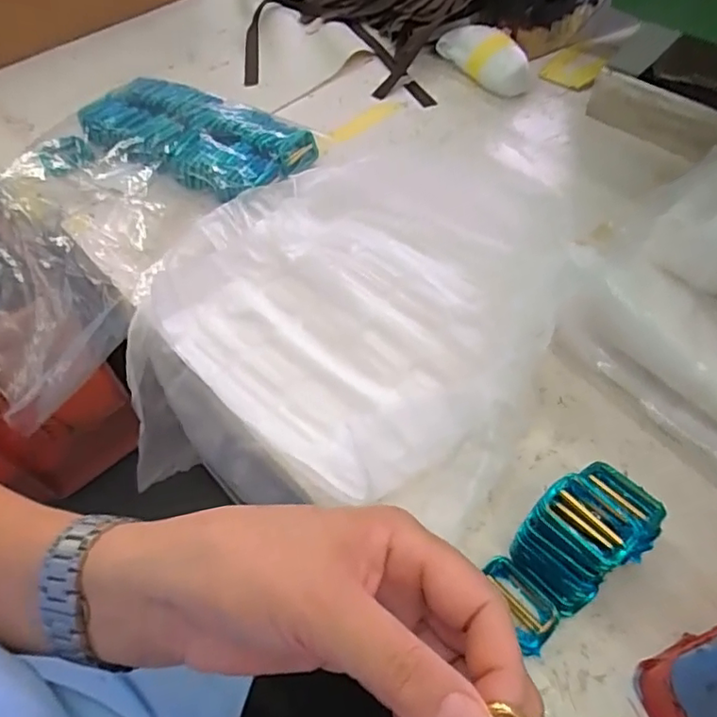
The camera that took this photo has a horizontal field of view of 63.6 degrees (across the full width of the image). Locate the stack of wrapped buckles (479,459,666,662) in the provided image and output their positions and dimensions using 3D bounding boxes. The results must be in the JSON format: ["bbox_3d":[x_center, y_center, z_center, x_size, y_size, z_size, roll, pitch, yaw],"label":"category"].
[{"bbox_3d":[0.113,0.096,0.301,0.094,0.053,0.050,-31,58,-18],"label":"stack of wrapped buckles"}]

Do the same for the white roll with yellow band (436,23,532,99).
[{"bbox_3d":[0.136,-0.325,0.625,0.052,0.039,0.115,-25,56,-14],"label":"white roll with yellow band"}]

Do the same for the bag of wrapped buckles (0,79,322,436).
[{"bbox_3d":[-0.228,-0.127,0.523,0.225,0.064,0.349,34,74,18],"label":"bag of wrapped buckles"}]

